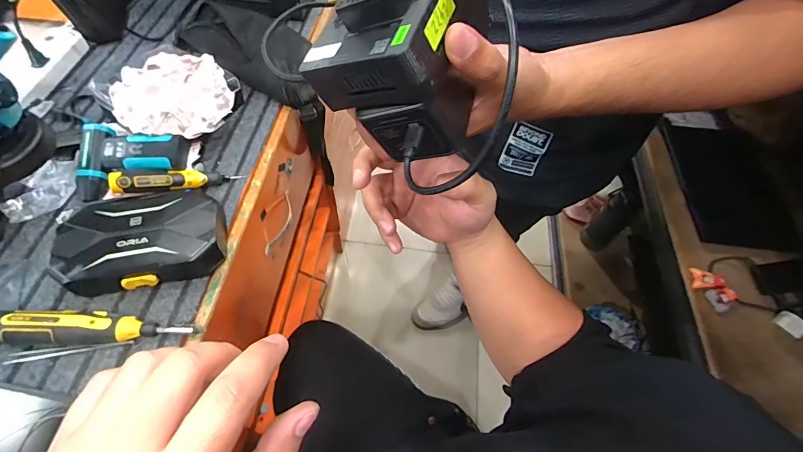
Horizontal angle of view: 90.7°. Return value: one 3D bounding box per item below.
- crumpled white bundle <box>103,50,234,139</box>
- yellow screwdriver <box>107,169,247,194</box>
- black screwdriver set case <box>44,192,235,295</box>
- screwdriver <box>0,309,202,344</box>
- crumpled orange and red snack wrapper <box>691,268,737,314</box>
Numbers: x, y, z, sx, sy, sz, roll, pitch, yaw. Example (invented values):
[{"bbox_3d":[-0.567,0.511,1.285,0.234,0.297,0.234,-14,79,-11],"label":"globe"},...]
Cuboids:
[{"bbox_3d":[-0.337,-0.193,0.585,0.155,0.040,0.142,-22,61,-16],"label":"crumpled white bundle"},{"bbox_3d":[-0.313,-0.064,0.561,0.159,0.027,0.030,-6,57,-24],"label":"yellow screwdriver"},{"bbox_3d":[-0.327,0.012,0.508,0.187,0.050,0.146,-7,58,-7],"label":"black screwdriver set case"},{"bbox_3d":[-0.351,0.113,0.446,0.219,0.038,0.034,0,57,-3],"label":"screwdriver"},{"bbox_3d":[0.549,0.108,0.698,0.053,0.018,0.082,-21,61,-15],"label":"crumpled orange and red snack wrapper"}]

